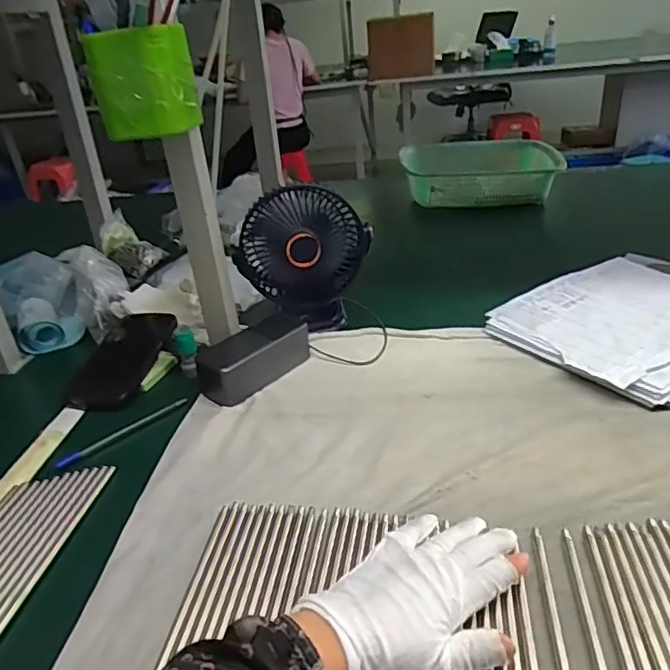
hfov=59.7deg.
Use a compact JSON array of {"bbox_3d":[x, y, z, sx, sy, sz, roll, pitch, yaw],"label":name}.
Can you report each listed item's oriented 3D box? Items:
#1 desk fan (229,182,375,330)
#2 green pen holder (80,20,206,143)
[{"bbox_3d":[-0.035,-0.085,0.708,0.158,0.169,0.076,-11,29,-6],"label":"desk fan"},{"bbox_3d":[-0.158,-0.210,0.489,0.068,0.080,0.055,-4,29,7],"label":"green pen holder"}]

